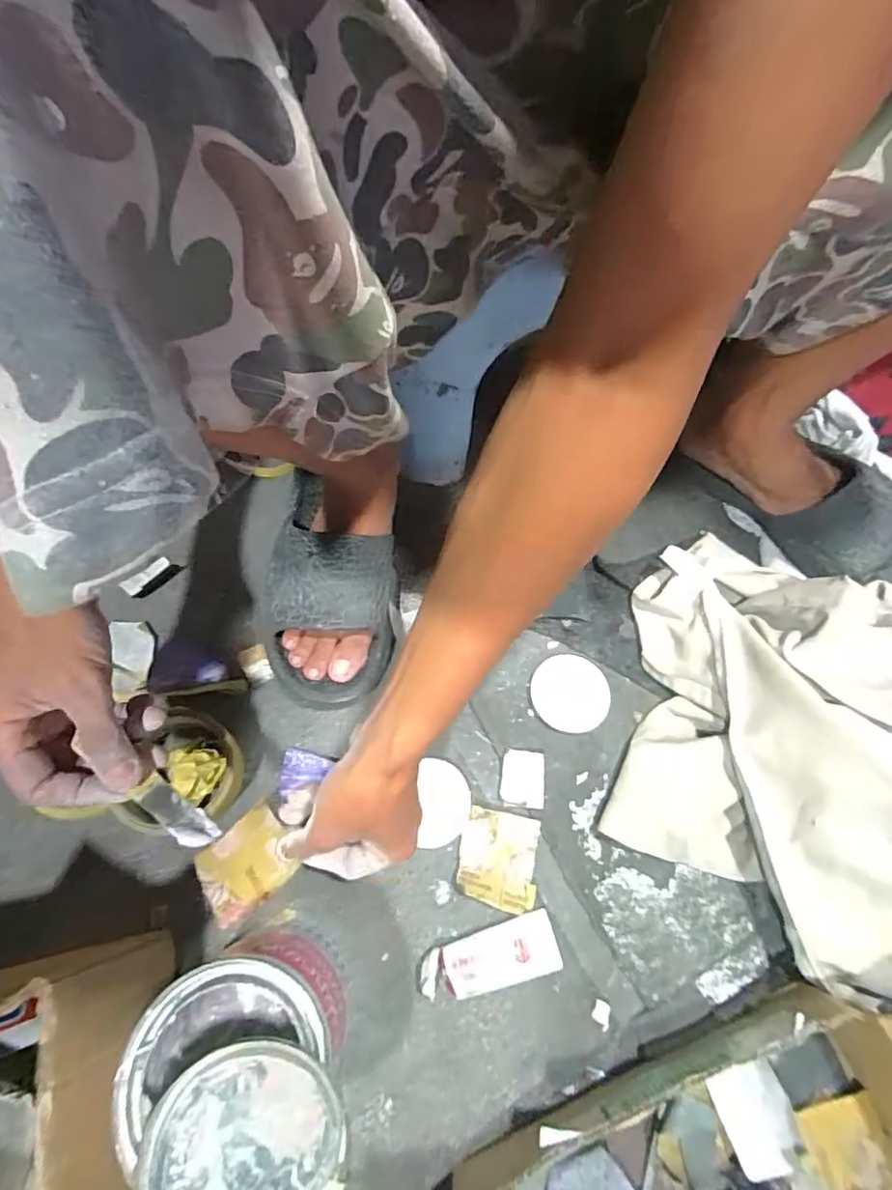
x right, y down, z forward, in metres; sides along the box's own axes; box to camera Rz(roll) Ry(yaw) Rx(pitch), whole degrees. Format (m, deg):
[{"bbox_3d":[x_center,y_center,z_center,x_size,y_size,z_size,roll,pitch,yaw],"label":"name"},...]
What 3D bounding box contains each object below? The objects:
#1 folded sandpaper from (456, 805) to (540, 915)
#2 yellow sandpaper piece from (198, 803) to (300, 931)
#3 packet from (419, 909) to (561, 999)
[{"bbox_3d":[0.041,0.205,0.432,0.060,0.011,0.067,10,66,-2],"label":"folded sandpaper"},{"bbox_3d":[-0.145,0.193,0.399,0.068,0.007,0.057,-40,65,-5],"label":"yellow sandpaper piece"},{"bbox_3d":[0.032,0.264,0.402,0.099,0.019,0.037,-12,69,-11],"label":"packet"}]

